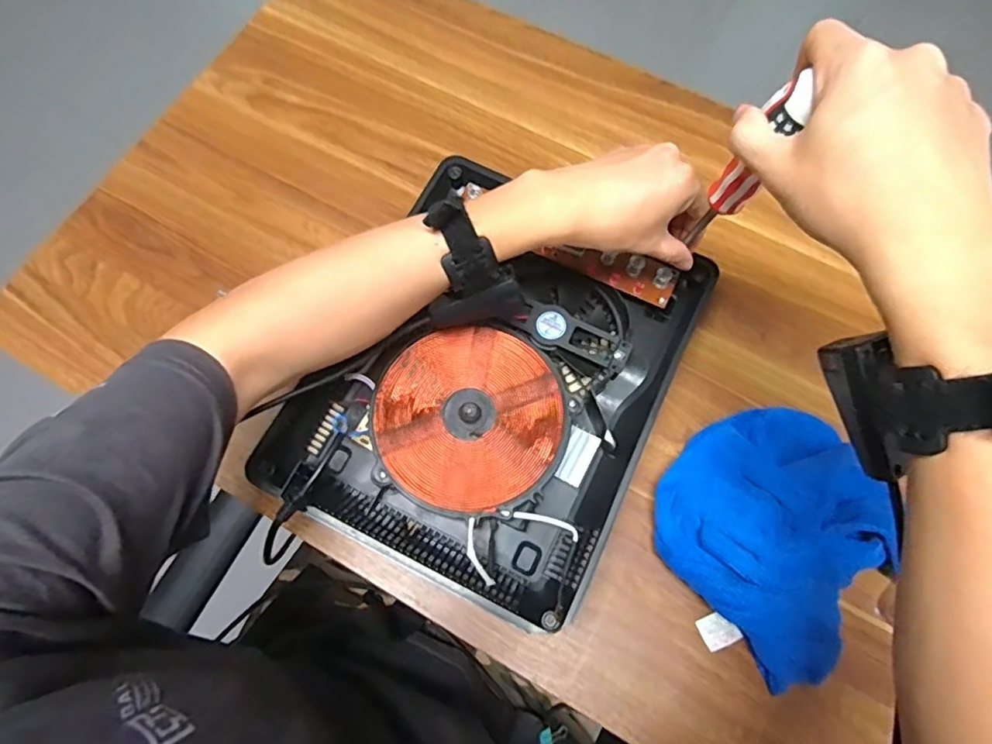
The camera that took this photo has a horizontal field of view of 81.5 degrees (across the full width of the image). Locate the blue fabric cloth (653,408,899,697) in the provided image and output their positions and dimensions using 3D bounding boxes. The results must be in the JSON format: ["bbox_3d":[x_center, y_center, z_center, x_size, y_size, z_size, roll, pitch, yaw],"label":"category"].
[{"bbox_3d":[0.224,0.121,0.449,0.174,0.073,0.180,-30,74,-9],"label":"blue fabric cloth"}]

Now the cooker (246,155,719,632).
[{"bbox_3d":[-0.003,0.003,0.493,0.269,0.048,0.331,25,74,9],"label":"cooker"}]

